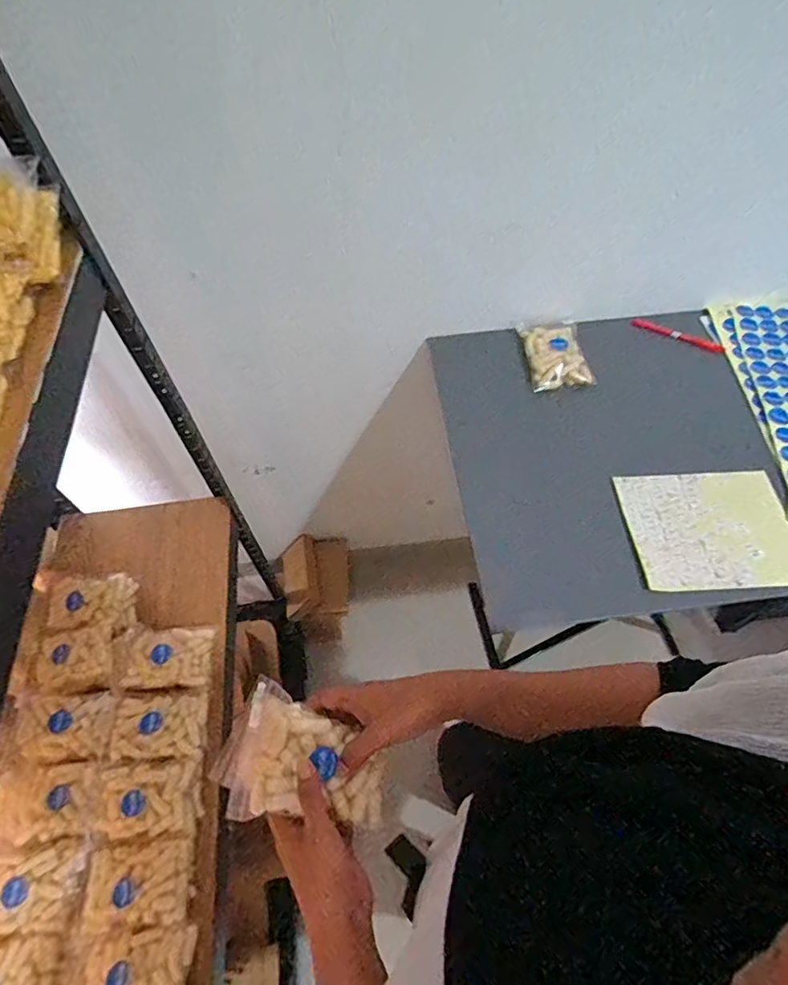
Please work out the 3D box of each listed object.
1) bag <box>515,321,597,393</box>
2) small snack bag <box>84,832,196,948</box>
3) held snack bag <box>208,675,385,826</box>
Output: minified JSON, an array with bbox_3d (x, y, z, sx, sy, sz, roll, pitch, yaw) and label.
[{"bbox_3d":[0.255,-0.223,0.840,0.091,0.033,0.149,-6,58,-2],"label":"bag"},{"bbox_3d":[-0.295,0.455,0.611,0.114,0.032,0.090,-10,58,-5],"label":"small snack bag"},{"bbox_3d":[-0.084,0.251,0.476,0.157,0.041,0.102,23,61,15],"label":"held snack bag"}]

